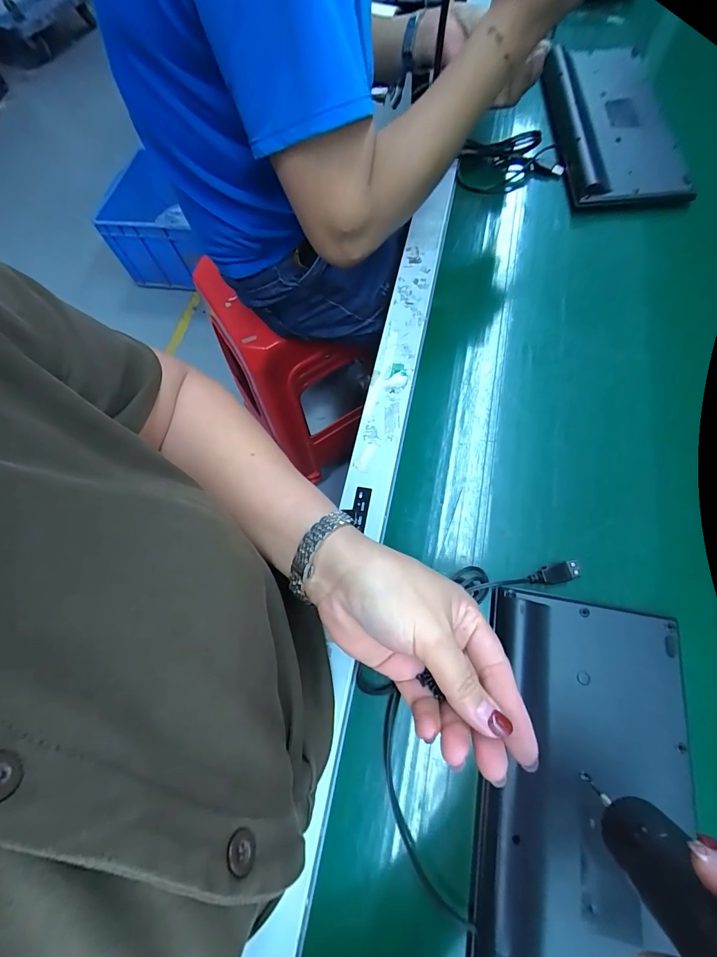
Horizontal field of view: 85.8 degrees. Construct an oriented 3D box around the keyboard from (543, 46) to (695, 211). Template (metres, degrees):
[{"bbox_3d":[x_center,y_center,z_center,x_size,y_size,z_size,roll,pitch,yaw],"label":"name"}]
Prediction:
[{"bbox_3d":[0.297,-0.434,0.467,0.122,0.033,0.271,-3,71,2],"label":"keyboard"}]

